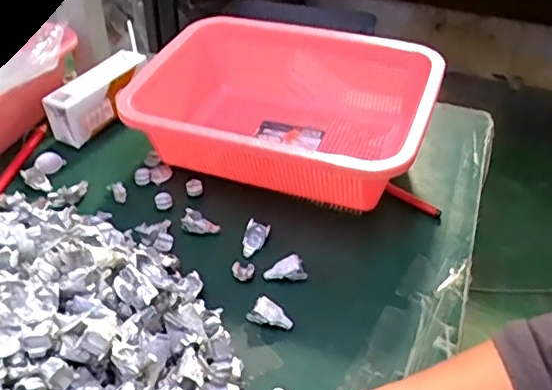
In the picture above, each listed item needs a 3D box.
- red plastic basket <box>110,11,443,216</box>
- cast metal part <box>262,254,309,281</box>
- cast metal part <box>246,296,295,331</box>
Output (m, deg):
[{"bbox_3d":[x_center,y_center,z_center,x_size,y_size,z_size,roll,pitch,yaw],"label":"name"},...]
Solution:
[{"bbox_3d":[0.011,-0.079,0.545,0.260,0.104,0.194,18,43,18],"label":"red plastic basket"},{"bbox_3d":[0.007,0.059,0.454,0.031,0.013,0.019,-14,43,-17],"label":"cast metal part"},{"bbox_3d":[-0.004,0.089,0.420,0.030,0.014,0.018,26,46,26],"label":"cast metal part"}]

